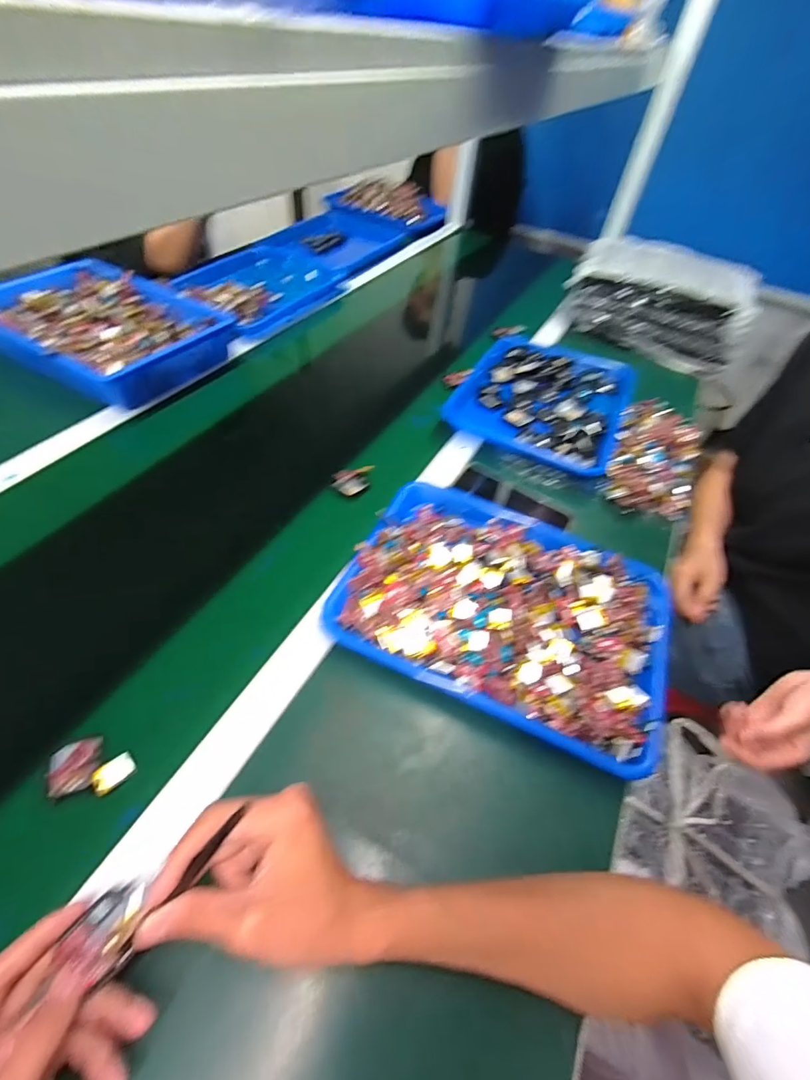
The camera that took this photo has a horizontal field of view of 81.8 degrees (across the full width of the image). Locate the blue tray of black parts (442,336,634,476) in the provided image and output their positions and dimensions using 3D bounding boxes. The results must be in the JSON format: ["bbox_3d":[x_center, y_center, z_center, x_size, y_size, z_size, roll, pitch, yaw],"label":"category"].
[{"bbox_3d":[0.235,-0.246,0.784,0.259,0.044,0.357,22,51,12],"label":"blue tray of black parts"}]

